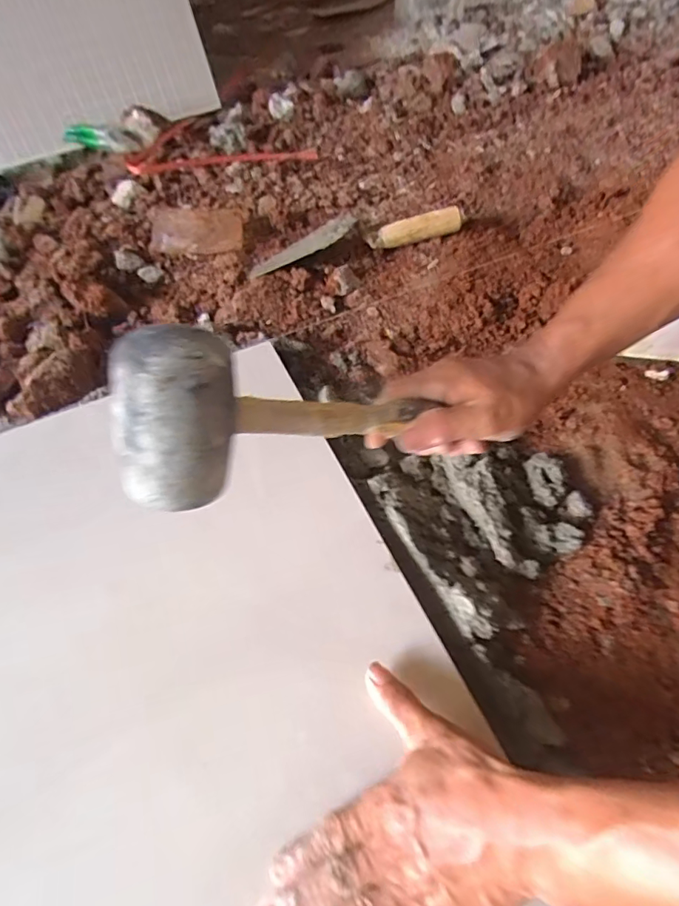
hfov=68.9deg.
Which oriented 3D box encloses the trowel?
[{"bbox_3d":[0.021,-0.305,0.697,0.303,0.054,0.067,-14,56,-6],"label":"trowel"}]

